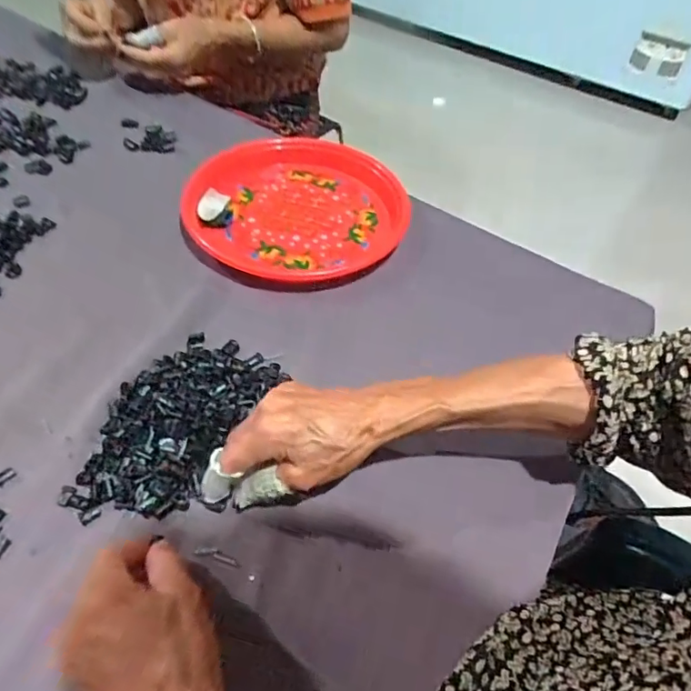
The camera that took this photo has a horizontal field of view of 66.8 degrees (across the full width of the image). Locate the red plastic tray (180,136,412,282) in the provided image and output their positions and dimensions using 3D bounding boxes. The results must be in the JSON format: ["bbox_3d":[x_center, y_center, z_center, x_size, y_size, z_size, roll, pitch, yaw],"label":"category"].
[{"bbox_3d":[-0.053,-0.157,0.584,0.239,0.027,0.215,-6,52,-10],"label":"red plastic tray"}]

